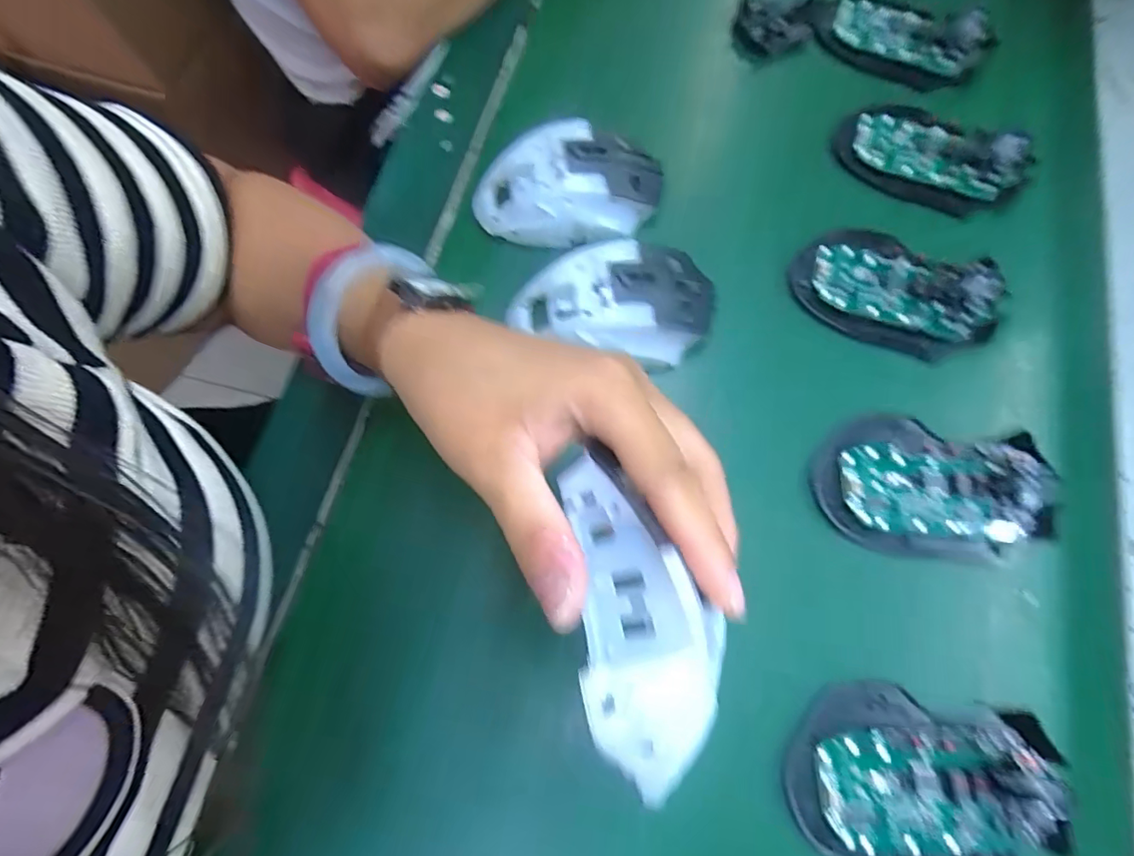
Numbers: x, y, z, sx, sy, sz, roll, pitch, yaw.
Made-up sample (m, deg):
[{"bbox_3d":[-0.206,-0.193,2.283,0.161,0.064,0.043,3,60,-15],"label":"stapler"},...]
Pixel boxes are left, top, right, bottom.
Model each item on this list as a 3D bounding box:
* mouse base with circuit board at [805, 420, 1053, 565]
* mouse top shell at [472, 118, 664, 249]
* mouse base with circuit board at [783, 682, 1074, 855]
[{"bbox_3d":[0.189,0.030,0.278,0.112,0.019,0.072,6,71,3],"label":"mouse base with circuit board"},{"bbox_3d":[0.000,-0.146,0.330,0.115,0.034,0.066,4,71,2],"label":"mouse top shell"},{"bbox_3d":[0.157,0.157,0.233,0.109,0.026,0.074,9,72,4],"label":"mouse base with circuit board"}]

